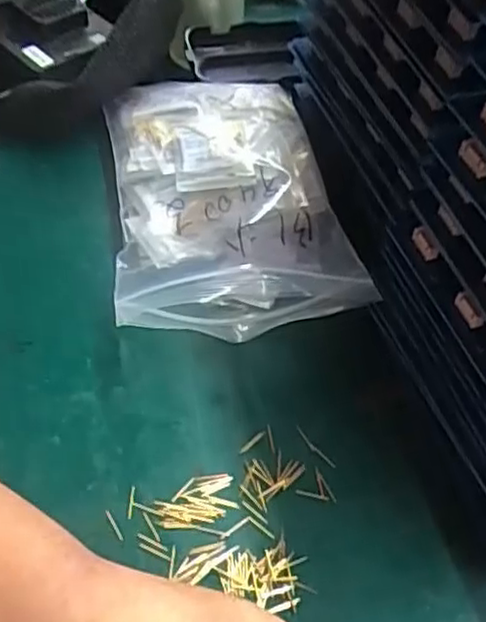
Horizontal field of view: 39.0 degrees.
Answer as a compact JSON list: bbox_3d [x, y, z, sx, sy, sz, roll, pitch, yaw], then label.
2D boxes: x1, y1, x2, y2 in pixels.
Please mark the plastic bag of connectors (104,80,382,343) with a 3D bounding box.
[{"bbox_3d":[-0.017,-0.077,0.426,0.139,0.045,0.208,-10,55,-10],"label":"plastic bag of connectors"}]

